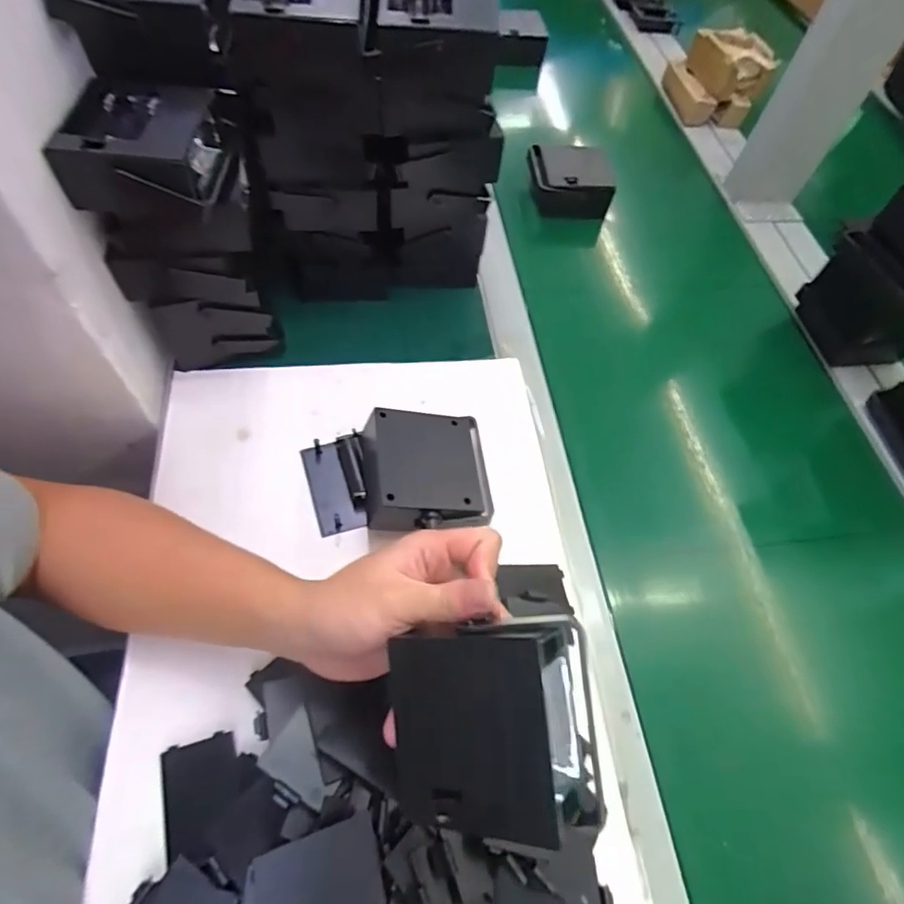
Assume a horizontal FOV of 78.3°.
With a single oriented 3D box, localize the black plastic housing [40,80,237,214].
[{"bbox_3d":[-0.200,-0.198,0.361,0.099,0.040,0.089,0,59,-5],"label":"black plastic housing"}]

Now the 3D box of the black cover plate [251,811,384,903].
[{"bbox_3d":[-0.068,0.225,0.285,0.060,0.006,0.051,-11,79,-20],"label":"black cover plate"}]

